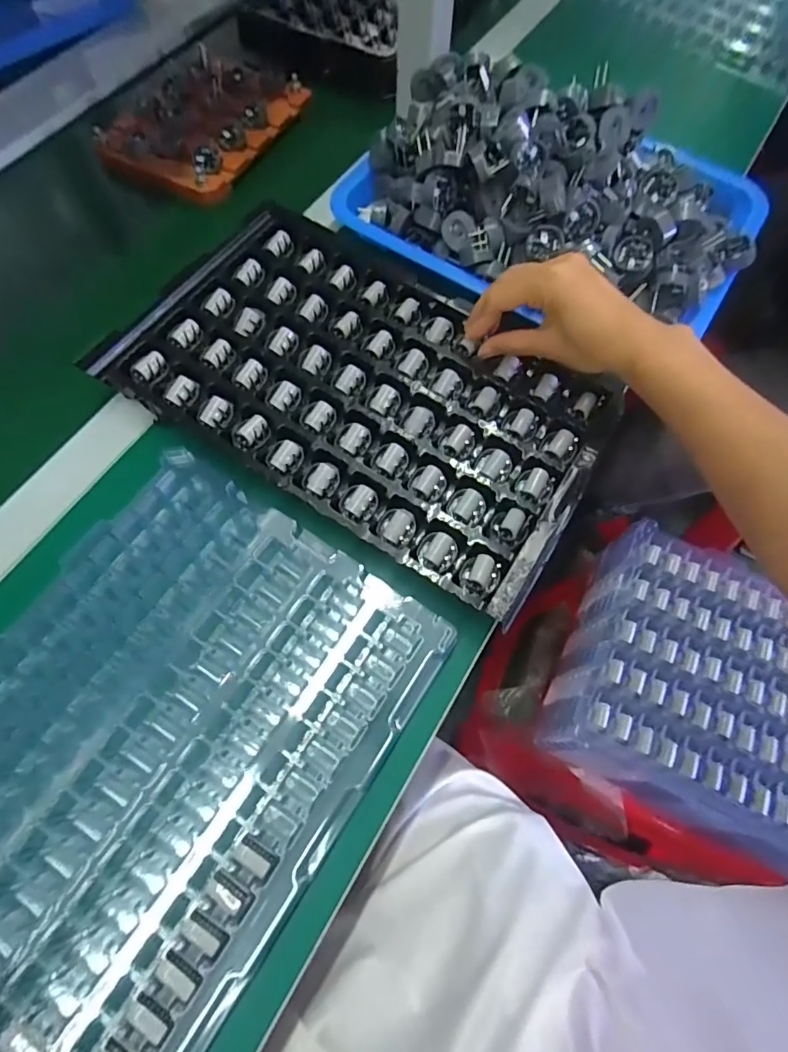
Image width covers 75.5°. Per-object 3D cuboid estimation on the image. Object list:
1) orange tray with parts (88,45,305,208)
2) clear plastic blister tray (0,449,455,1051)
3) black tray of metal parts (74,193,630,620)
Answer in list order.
[{"bbox_3d":[-0.192,-0.415,0.520,0.134,0.027,0.187,28,70,10],"label":"orange tray with parts"},{"bbox_3d":[-0.165,0.136,0.288,0.248,0.020,0.355,33,71,11],"label":"clear plastic blister tray"},{"bbox_3d":[-0.022,-0.108,0.383,0.344,0.021,0.209,31,70,11],"label":"black tray of metal parts"}]

